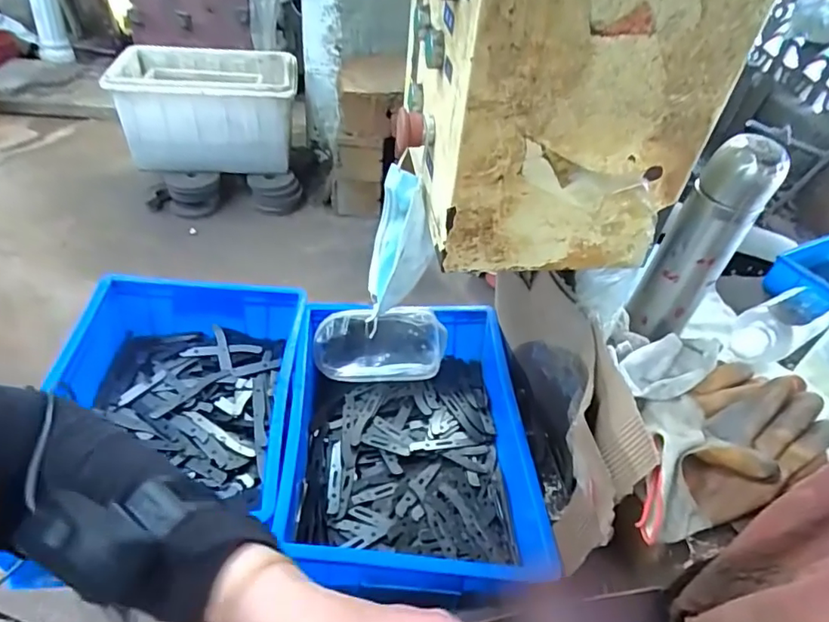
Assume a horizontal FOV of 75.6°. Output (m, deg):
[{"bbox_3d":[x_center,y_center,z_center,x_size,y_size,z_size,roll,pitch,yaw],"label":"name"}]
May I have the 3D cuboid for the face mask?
[{"bbox_3d":[-0.017,-0.070,0.575,0.043,0.180,0.095,2,46,-21],"label":"face mask"}]

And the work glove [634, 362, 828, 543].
[{"bbox_3d":[0.271,0.118,0.484,0.177,0.074,0.121,-9,46,-17],"label":"work glove"}]

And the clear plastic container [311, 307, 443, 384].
[{"bbox_3d":[-0.054,0.048,0.826,0.195,0.115,0.040,4,13,0],"label":"clear plastic container"}]

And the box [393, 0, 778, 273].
[{"bbox_3d":[0.110,-0.203,0.453,0.211,0.275,0.195,-2,44,-10],"label":"box"}]

